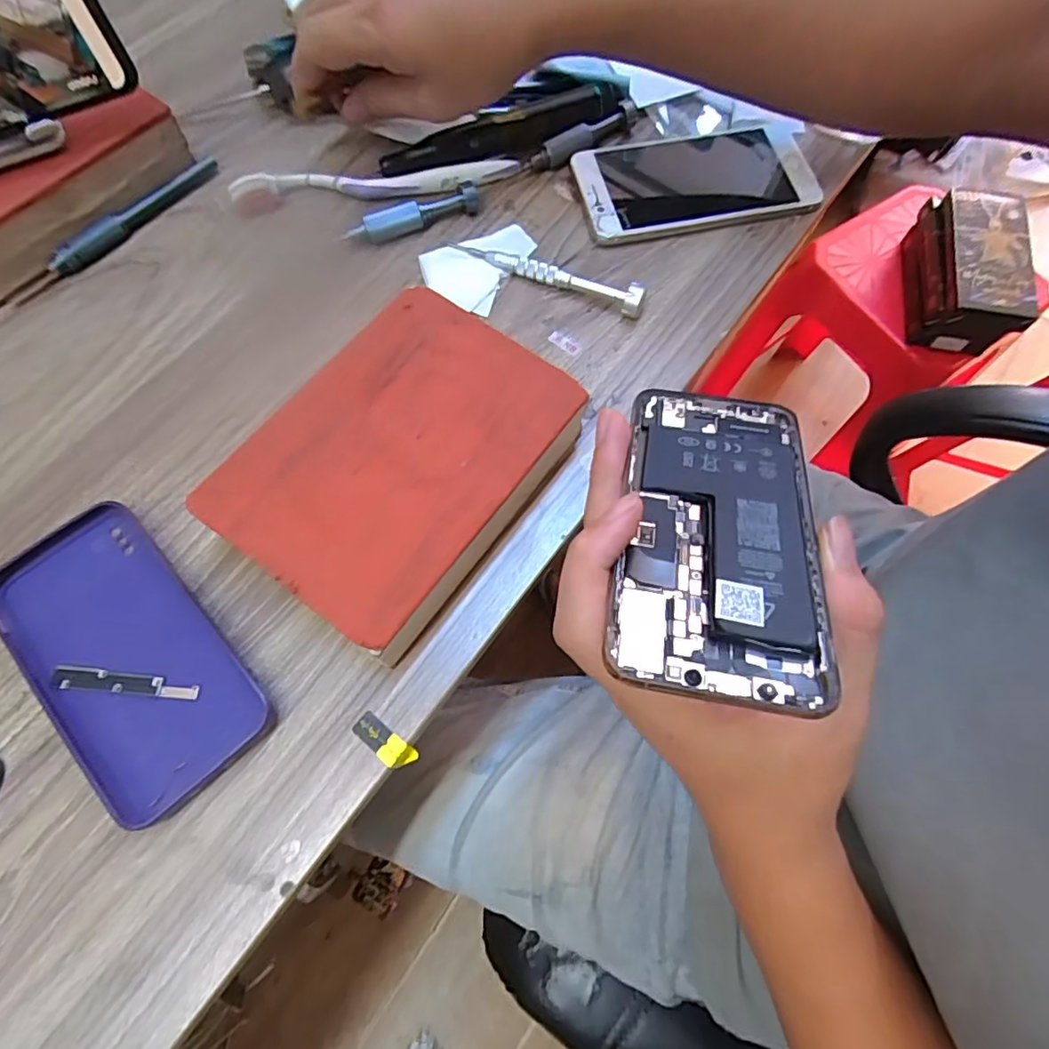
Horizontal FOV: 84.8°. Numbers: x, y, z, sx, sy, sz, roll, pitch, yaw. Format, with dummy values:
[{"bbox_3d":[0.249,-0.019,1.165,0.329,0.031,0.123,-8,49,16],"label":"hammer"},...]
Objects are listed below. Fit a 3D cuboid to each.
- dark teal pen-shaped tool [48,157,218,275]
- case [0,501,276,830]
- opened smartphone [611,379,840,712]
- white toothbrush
[{"bbox_3d":[-0.239,-0.193,0.355,0.011,0.015,0.117,37,73,12],"label":"dark teal pen-shaped tool"},{"bbox_3d":[-0.184,0.059,0.265,0.072,0.010,0.145,-41,75,-15],"label":"case"},{"bbox_3d":[0.071,-0.002,0.211,0.067,0.005,0.137,8,51,7],"label":"opened smartphone"},{"bbox_3d":[-0.095,-0.220,0.368,0.180,0.014,0.022,-9,70,-5],"label":"white toothbrush"}]

